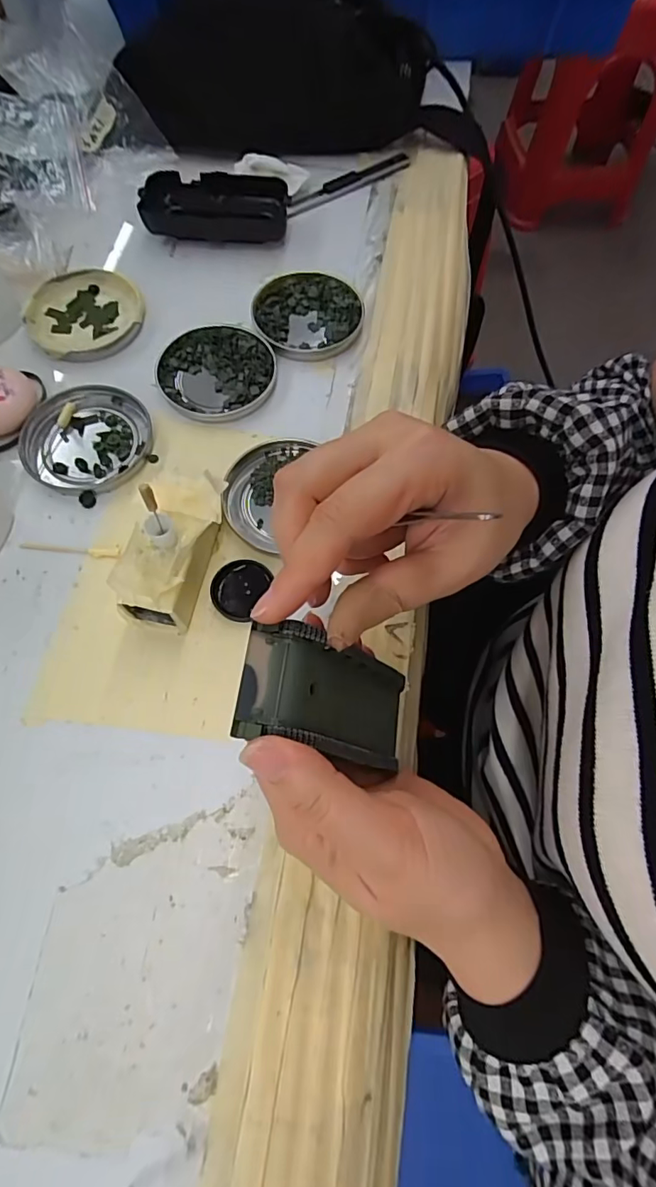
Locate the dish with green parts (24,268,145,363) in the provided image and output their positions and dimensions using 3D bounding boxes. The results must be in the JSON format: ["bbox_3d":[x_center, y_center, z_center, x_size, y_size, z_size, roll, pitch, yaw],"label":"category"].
[{"bbox_3d":[-0.173,-0.199,0.370,0.079,0.012,0.081,-13,69,-8],"label":"dish with green parts"}]

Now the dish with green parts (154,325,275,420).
[{"bbox_3d":[-0.076,-0.151,0.350,0.078,0.009,0.078,1,68,-2],"label":"dish with green parts"}]

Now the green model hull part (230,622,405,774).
[{"bbox_3d":[0.004,0.042,0.206,0.019,0.088,0.043,-11,63,35],"label":"green model hull part"}]

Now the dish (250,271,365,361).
[{"bbox_3d":[-0.015,-0.204,0.372,0.076,0.009,0.080,1,68,-2],"label":"dish"}]

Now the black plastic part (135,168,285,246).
[{"bbox_3d":[-0.087,-0.300,0.401,0.108,0.022,0.052,-5,69,-5],"label":"black plastic part"}]

